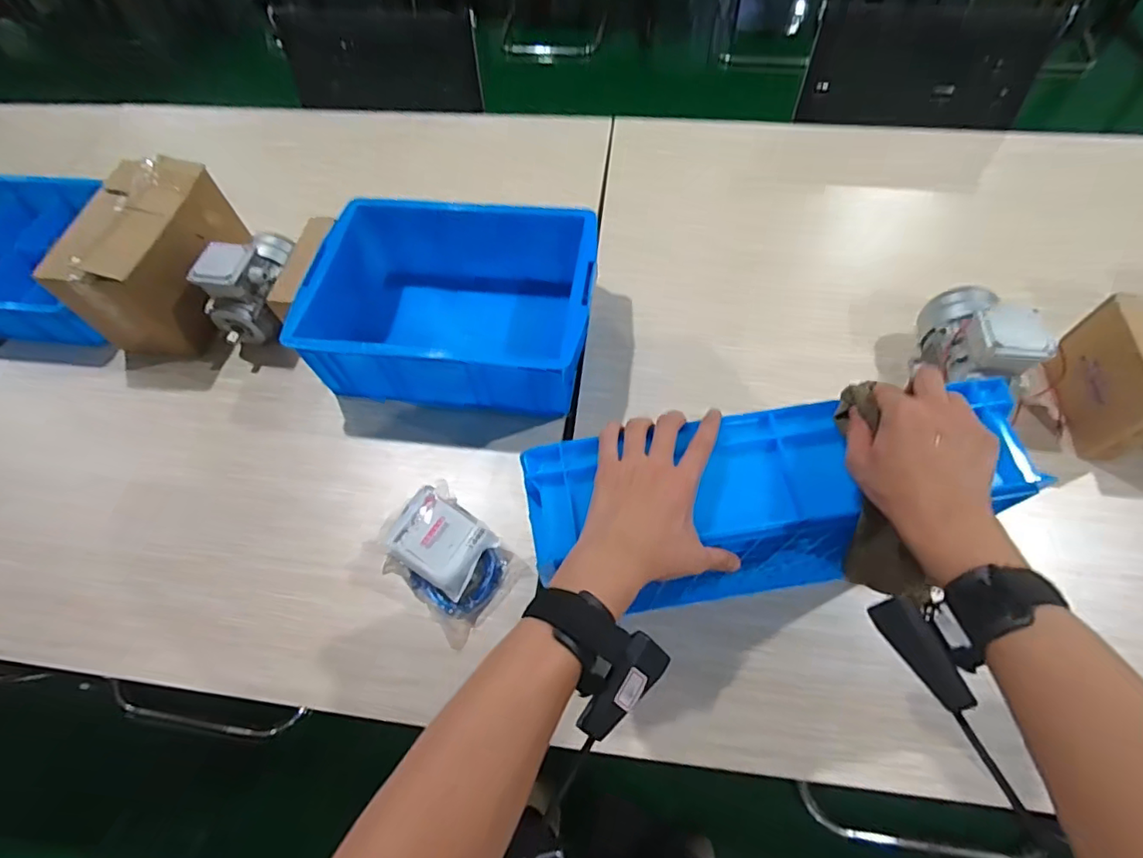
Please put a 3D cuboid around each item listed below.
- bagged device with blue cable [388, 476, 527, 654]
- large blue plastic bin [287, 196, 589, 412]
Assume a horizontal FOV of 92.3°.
[{"bbox_3d":[-0.168,0.165,0.726,0.181,0.062,0.132,39,69,22],"label":"bagged device with blue cable"},{"bbox_3d":[-0.186,-0.209,0.898,0.446,0.178,0.311,7,61,7],"label":"large blue plastic bin"}]

